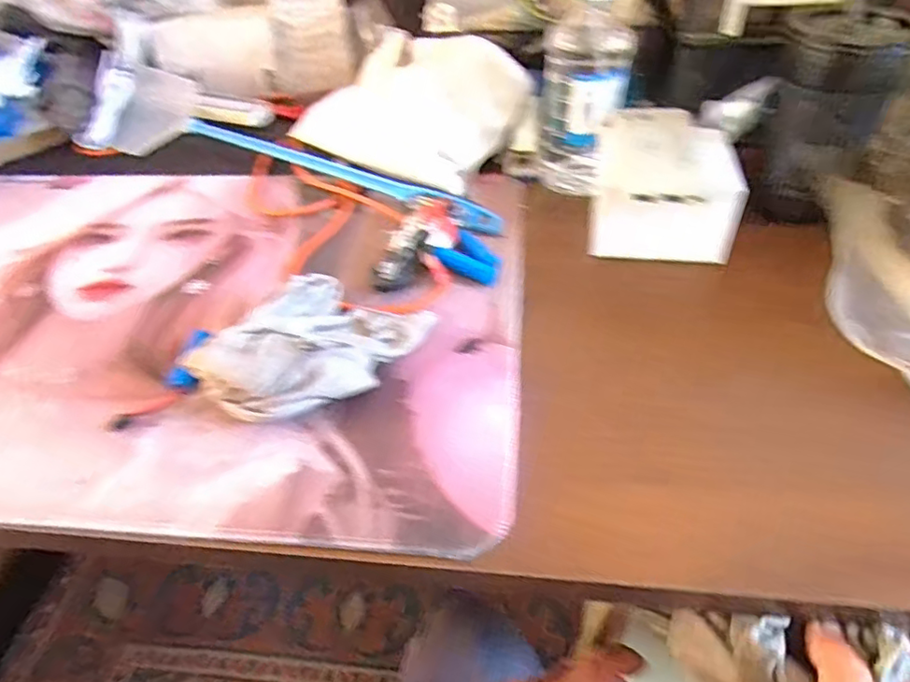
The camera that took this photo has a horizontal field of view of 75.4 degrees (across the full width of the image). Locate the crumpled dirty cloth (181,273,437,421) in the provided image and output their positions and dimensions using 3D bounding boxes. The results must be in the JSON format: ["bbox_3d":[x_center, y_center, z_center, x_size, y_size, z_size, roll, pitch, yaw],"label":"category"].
[{"bbox_3d":[-0.091,-0.003,0.398,0.095,0.050,0.152,29,54,30],"label":"crumpled dirty cloth"}]

